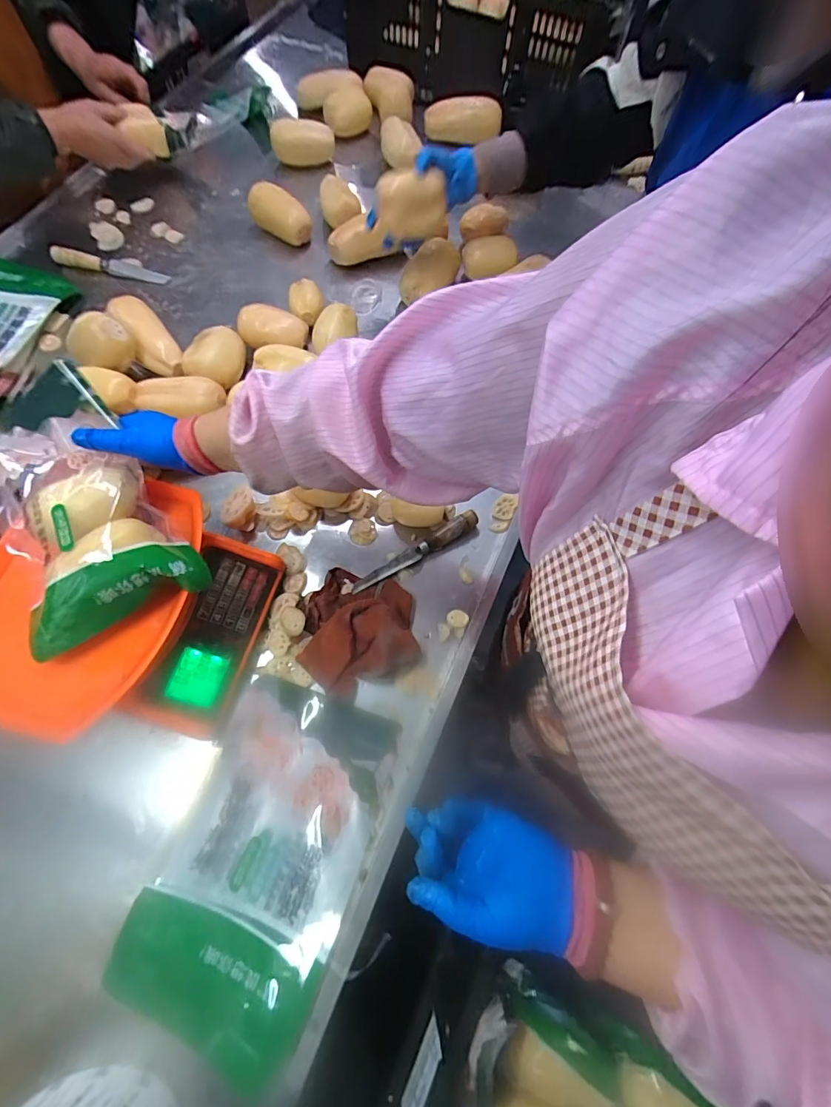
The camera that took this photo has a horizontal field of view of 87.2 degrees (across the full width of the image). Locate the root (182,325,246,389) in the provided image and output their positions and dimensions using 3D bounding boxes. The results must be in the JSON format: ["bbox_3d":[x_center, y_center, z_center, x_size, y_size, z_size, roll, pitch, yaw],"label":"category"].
[{"bbox_3d":[-0.318,-0.317,0.704,0.083,0.062,0.101,13,69,3],"label":"root"}]

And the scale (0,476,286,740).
[{"bbox_3d":[-0.336,0.058,0.510,0.267,0.160,0.281,16,69,3],"label":"scale"}]

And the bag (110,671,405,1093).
[{"bbox_3d":[-0.166,0.327,0.490,0.204,0.033,0.332,19,70,5],"label":"bag"}]

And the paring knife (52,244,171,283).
[{"bbox_3d":[-0.558,-0.525,0.791,0.215,0.031,0.028,11,69,2],"label":"paring knife"}]

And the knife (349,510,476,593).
[{"bbox_3d":[0.001,-0.001,0.633,0.205,0.031,0.023,-30,73,-13],"label":"knife"}]

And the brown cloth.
[{"bbox_3d":[-0.080,0.093,0.581,0.155,0.038,0.161,-23,72,-11],"label":"brown cloth"}]

